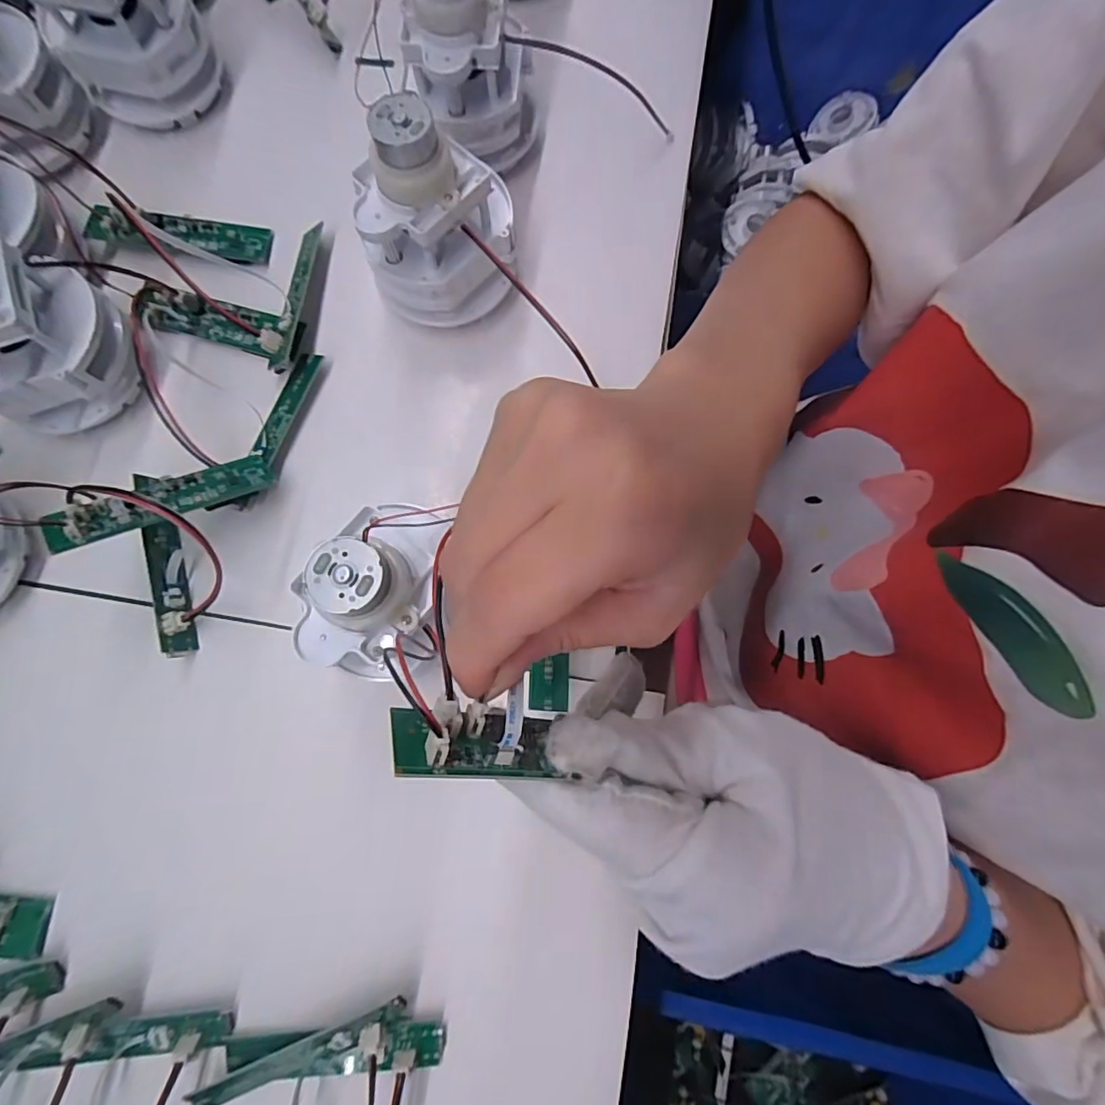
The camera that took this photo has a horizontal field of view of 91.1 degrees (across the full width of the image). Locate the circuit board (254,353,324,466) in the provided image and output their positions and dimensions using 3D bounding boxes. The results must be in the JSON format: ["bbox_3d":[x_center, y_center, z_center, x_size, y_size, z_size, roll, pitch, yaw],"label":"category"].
[{"bbox_3d":[-0.128,-0.071,0.263,0.014,0.004,0.058,19,79,3],"label":"circuit board"}]

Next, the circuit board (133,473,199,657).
[{"bbox_3d":[-0.172,0.004,0.242,0.010,0.014,0.082,-23,80,38],"label":"circuit board"}]

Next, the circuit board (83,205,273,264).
[{"bbox_3d":[-0.189,-0.162,0.276,0.085,0.007,0.023,3,77,-7],"label":"circuit board"}]

